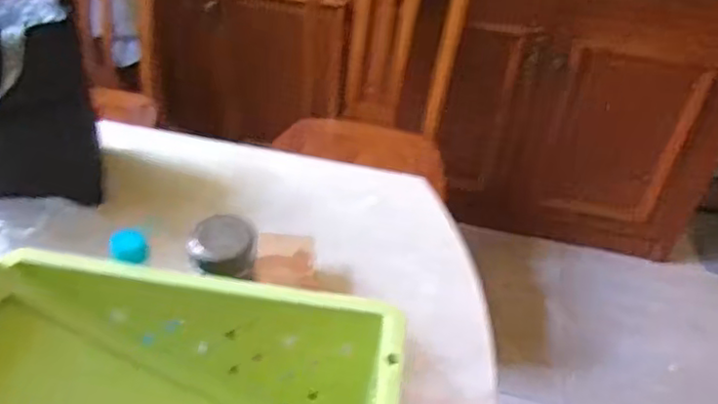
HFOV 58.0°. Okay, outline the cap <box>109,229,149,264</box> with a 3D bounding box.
[{"bbox_3d":[-0.205,0.038,0.575,0.031,0.024,0.027,-14,44,-23],"label":"cap"}]

